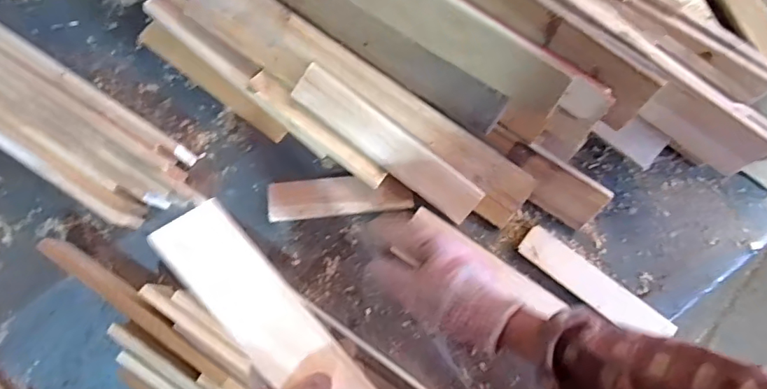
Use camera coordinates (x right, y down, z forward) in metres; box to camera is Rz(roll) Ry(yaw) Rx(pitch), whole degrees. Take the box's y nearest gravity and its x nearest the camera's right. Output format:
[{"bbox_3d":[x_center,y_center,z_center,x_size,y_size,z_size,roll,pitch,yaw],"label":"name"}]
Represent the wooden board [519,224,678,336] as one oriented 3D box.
[{"bbox_3d":[0.277,0.121,0.652,0.211,0.018,0.051,39,80,8],"label":"wooden board"}]

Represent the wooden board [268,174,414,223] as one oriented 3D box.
[{"bbox_3d":[-0.058,0.003,0.673,0.187,0.023,0.051,-6,78,-2],"label":"wooden board"}]

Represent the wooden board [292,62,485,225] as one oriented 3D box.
[{"bbox_3d":[0.007,-0.066,0.656,0.278,0.010,0.055,37,101,-5],"label":"wooden board"}]

